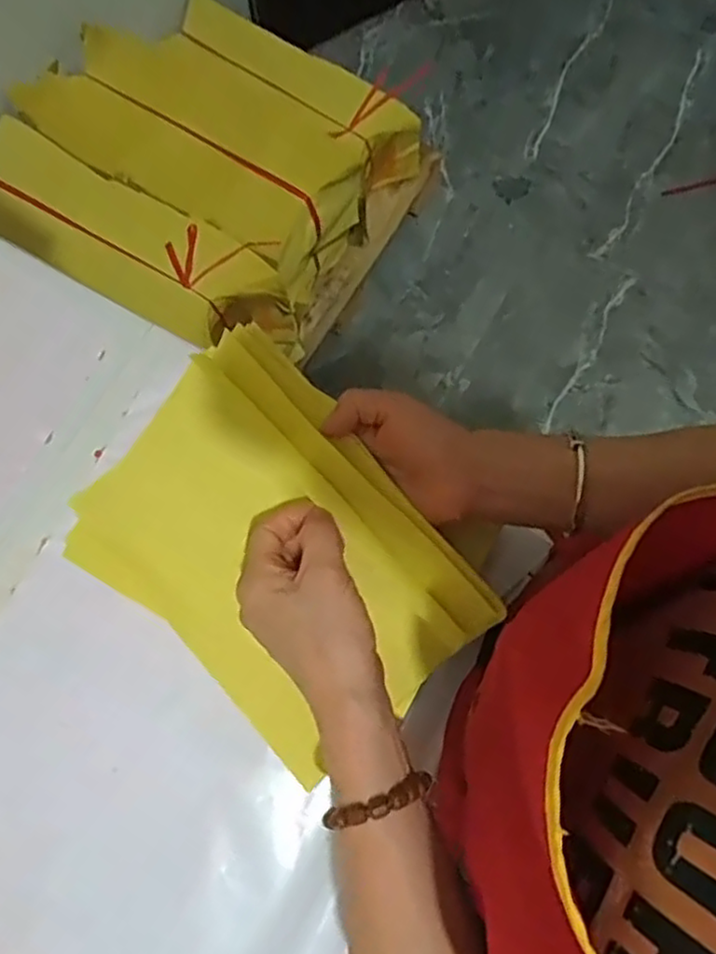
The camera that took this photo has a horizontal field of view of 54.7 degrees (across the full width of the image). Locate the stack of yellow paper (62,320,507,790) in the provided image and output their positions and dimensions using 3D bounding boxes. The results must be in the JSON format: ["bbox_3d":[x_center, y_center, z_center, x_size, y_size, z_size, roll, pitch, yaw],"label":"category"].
[{"bbox_3d":[-0.044,0.041,0.403,0.227,0.053,0.173,38,79,11],"label":"stack of yellow paper"}]

